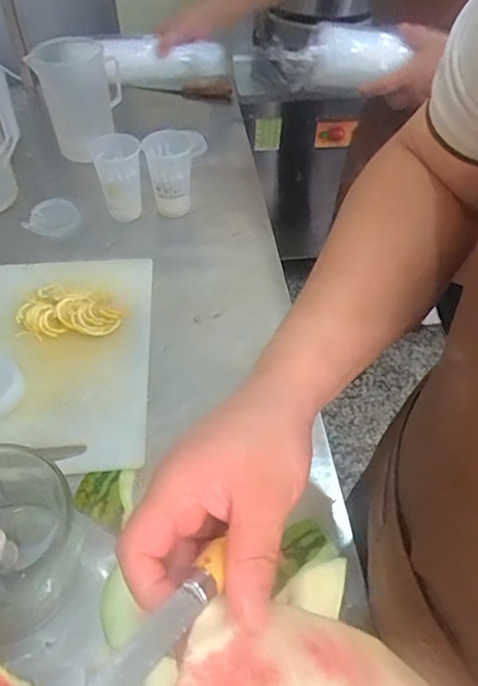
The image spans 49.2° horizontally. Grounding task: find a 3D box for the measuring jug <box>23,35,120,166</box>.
[{"bbox_3d":[-0.324,-0.510,1.082,0.162,0.198,0.141,-13,51,-11],"label":"measuring jug"}]

